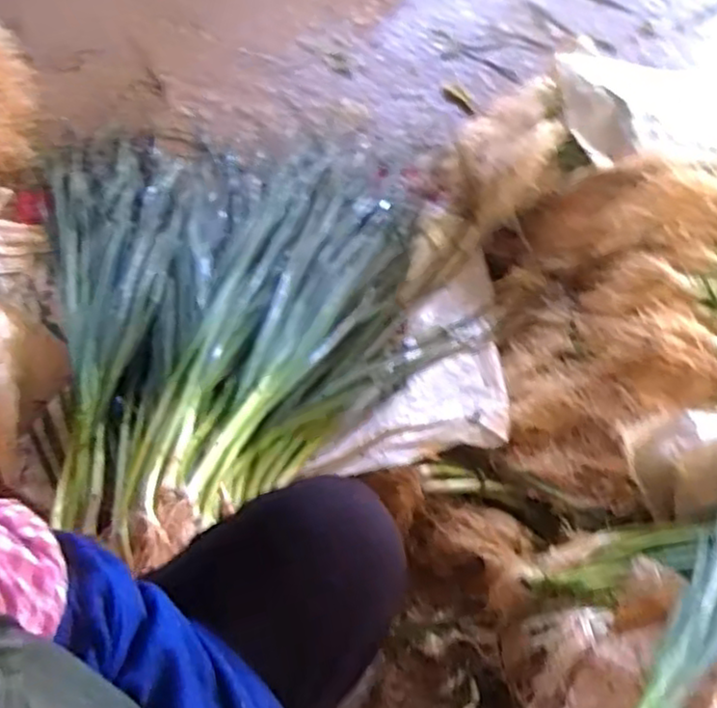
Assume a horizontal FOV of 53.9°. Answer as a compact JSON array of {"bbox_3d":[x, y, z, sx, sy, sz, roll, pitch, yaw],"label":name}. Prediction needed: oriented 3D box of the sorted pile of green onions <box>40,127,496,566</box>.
[{"bbox_3d":[-0.152,-0.159,1.049,0.596,0.170,0.763,-15,59,-12],"label":"sorted pile of green onions"}]

